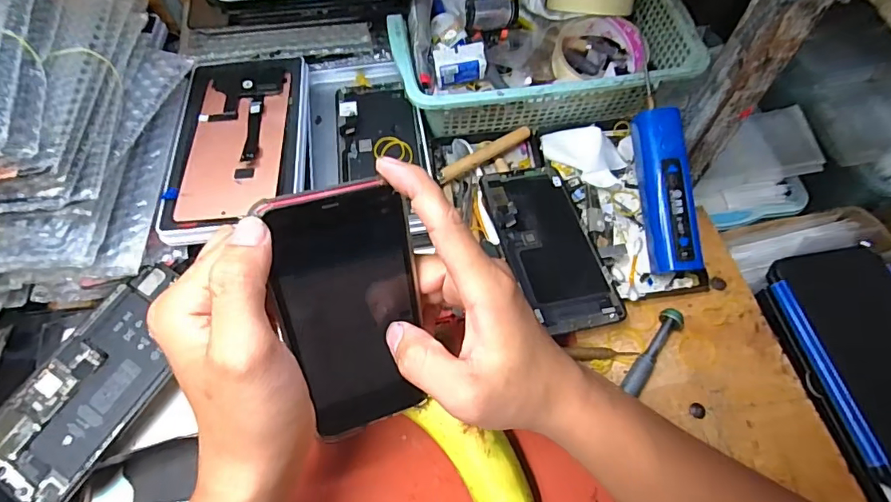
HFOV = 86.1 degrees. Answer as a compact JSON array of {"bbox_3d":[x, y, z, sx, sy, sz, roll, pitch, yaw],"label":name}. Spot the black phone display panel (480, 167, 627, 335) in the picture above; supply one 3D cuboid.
[{"bbox_3d":[0.081,-0.007,0.381,0.072,0.009,0.150,-10,59,-11],"label":"black phone display panel"}]

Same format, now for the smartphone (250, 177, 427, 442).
[{"bbox_3d":[-0.050,0.036,0.266,0.071,0.151,0.010,-15,27,-16],"label":"smartphone"}]

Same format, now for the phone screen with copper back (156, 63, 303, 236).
[{"bbox_3d":[-0.167,-0.092,0.385,0.096,0.006,0.171,-4,62,-2],"label":"phone screen with copper back"}]

